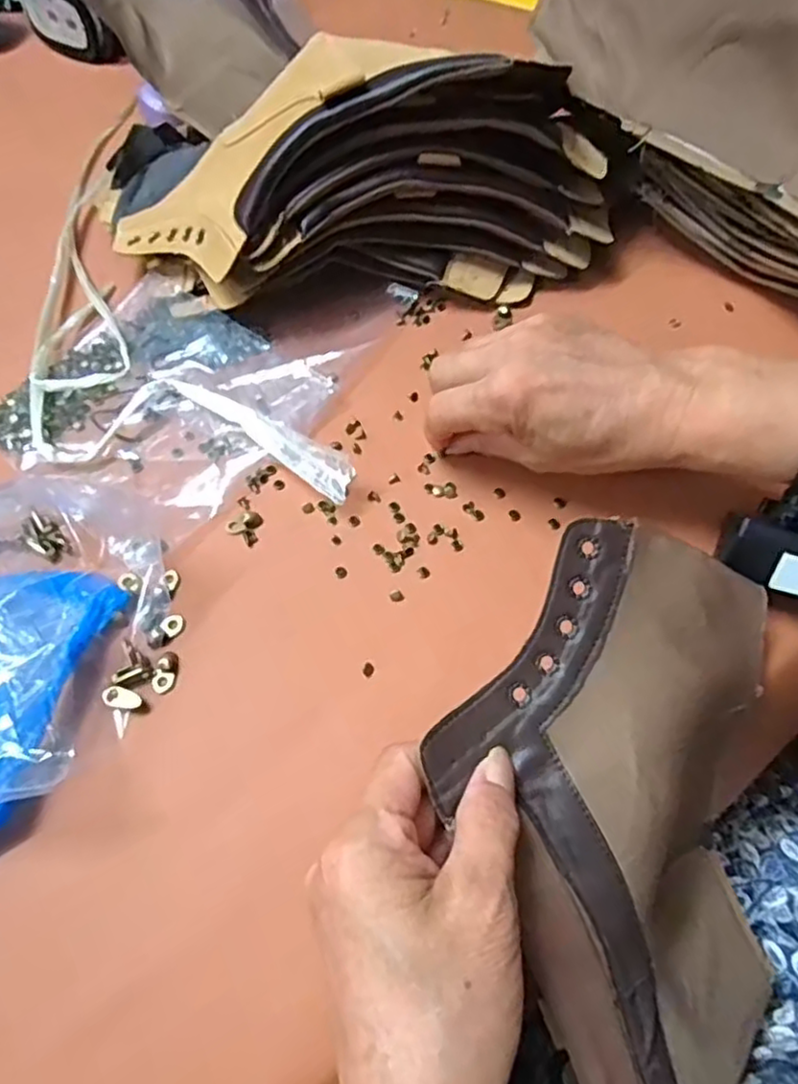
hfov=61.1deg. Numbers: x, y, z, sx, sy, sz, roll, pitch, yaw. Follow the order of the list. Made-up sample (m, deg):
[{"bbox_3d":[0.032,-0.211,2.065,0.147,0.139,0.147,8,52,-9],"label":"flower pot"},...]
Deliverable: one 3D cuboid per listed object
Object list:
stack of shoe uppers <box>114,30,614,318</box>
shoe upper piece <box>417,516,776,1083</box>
[{"bbox_3d":[-0.025,-0.206,0.383,0.293,0.105,0.110,-6,60,-1],"label":"stack of shoe uppers"},{"bbox_3d":[0.086,0.118,0.273,0.152,0.070,0.247,-5,81,-11],"label":"shoe upper piece"}]

